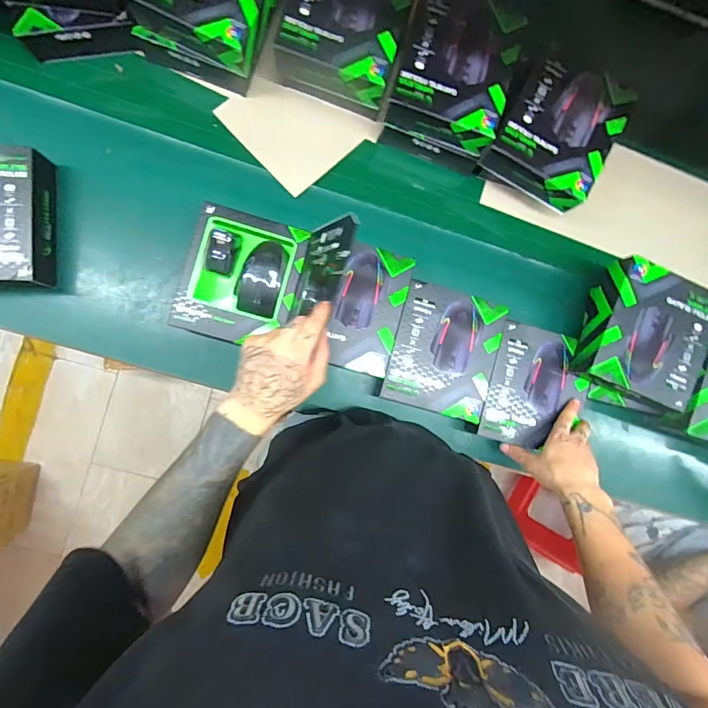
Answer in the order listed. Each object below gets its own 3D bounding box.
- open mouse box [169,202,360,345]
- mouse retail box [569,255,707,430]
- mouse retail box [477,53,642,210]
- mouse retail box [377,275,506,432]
[{"bbox_3d":[-0.127,-0.101,0.545,0.207,0.165,0.178,14,88,-8],"label":"open mouse box"},{"bbox_3d":[0.441,-0.018,0.629,0.170,0.086,0.205,19,87,-5],"label":"mouse retail box"},{"bbox_3d":[0.302,-0.339,0.598,0.161,0.071,0.186,29,86,-5],"label":"mouse retail box"},{"bbox_3d":[0.133,0.005,0.633,0.158,0.066,0.194,15,88,-6],"label":"mouse retail box"}]

